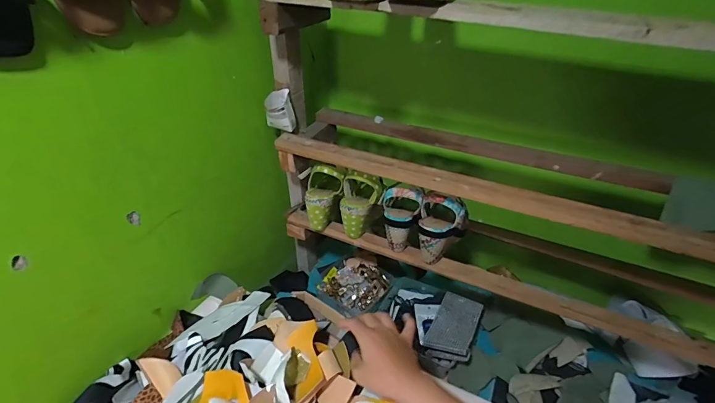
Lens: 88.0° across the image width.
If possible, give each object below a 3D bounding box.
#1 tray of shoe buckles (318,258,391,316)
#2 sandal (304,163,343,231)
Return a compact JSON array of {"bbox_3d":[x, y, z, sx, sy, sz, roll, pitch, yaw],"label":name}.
[{"bbox_3d":[-0.007,0.203,0.937,0.149,0.035,0.157,29,43,35],"label":"tray of shoe buckles"},{"bbox_3d":[-0.081,-0.008,0.804,0.077,0.142,0.064,16,9,20],"label":"sandal"}]

